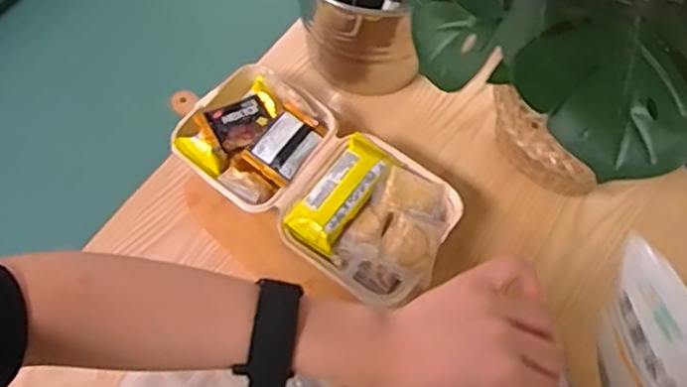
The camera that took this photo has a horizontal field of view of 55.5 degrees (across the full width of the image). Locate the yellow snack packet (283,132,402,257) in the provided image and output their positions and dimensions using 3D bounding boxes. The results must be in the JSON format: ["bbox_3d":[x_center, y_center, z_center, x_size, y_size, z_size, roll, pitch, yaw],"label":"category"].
[{"bbox_3d":[-0.002,-0.004,0.650,0.055,0.019,0.124,36,73,13],"label":"yellow snack packet"}]

